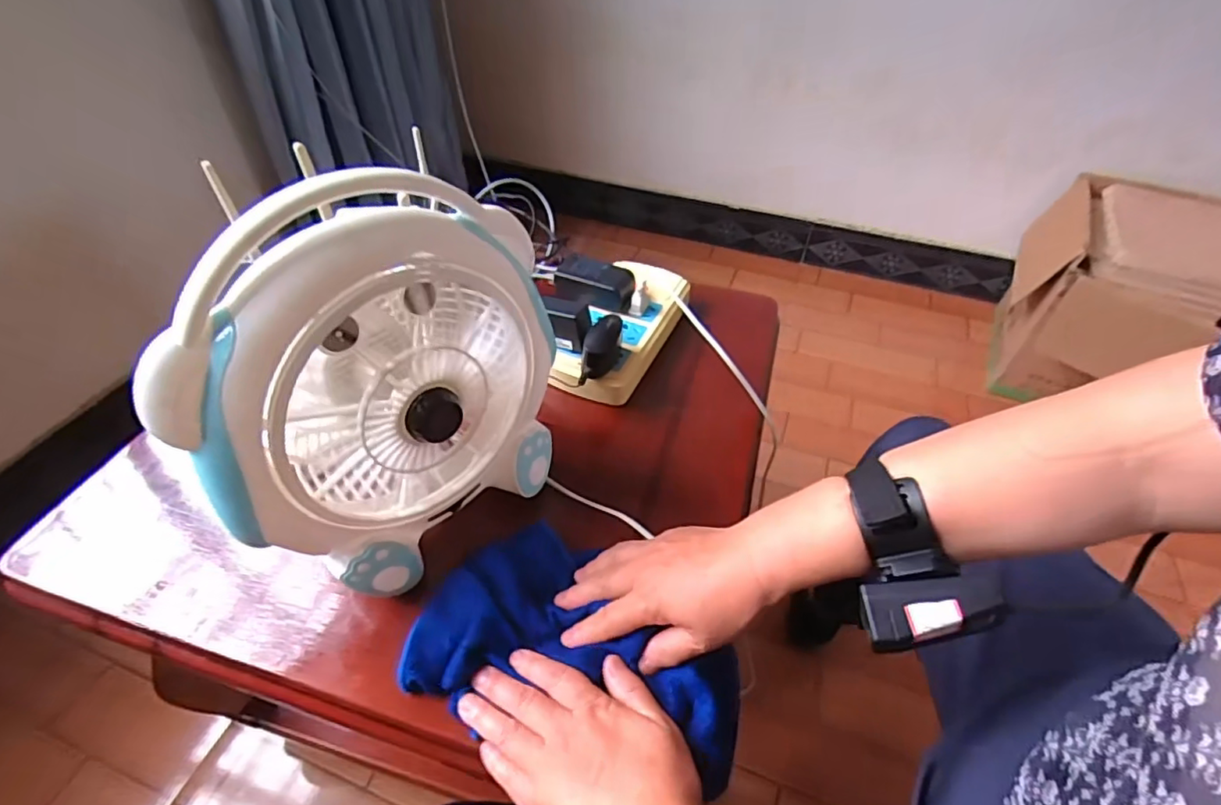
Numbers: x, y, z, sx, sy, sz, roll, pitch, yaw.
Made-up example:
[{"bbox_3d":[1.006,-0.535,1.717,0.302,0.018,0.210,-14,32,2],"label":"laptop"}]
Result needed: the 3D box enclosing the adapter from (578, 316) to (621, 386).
[{"bbox_3d":[-0.007,-0.049,0.560,0.032,0.046,0.059,9,48,8],"label":"adapter"}]

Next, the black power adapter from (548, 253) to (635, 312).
[{"bbox_3d":[-0.020,-0.132,0.644,0.092,0.040,0.041,13,49,11],"label":"black power adapter"}]

